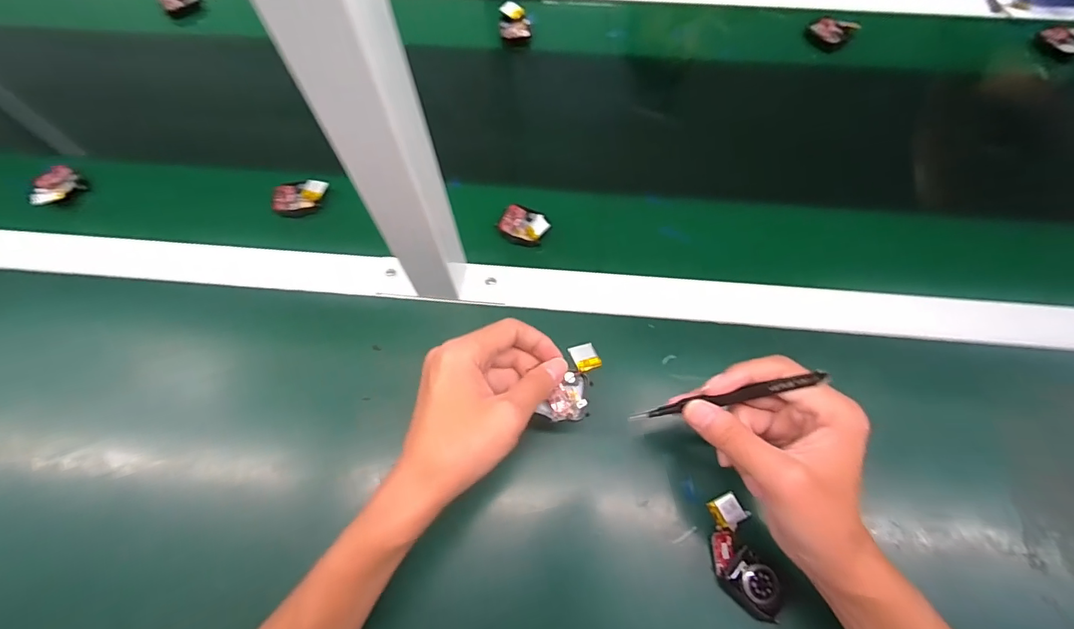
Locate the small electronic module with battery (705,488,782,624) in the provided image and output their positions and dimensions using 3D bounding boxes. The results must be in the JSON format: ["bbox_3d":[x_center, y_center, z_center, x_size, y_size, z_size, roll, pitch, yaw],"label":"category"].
[{"bbox_3d":[0.146,0.176,0.340,0.036,0.010,0.082,-13,65,-5],"label":"small electronic module with battery"}]

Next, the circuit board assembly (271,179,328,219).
[{"bbox_3d":[-0.240,-0.117,0.474,0.056,0.012,0.036,1,84,3],"label":"circuit board assembly"}]

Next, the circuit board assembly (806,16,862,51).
[{"bbox_3d":[0.360,-0.343,0.569,0.053,0.016,0.040,-35,68,-14],"label":"circuit board assembly"}]

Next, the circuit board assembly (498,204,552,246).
[{"bbox_3d":[-0.012,-0.088,0.458,0.050,0.018,0.036,17,66,10],"label":"circuit board assembly"}]

